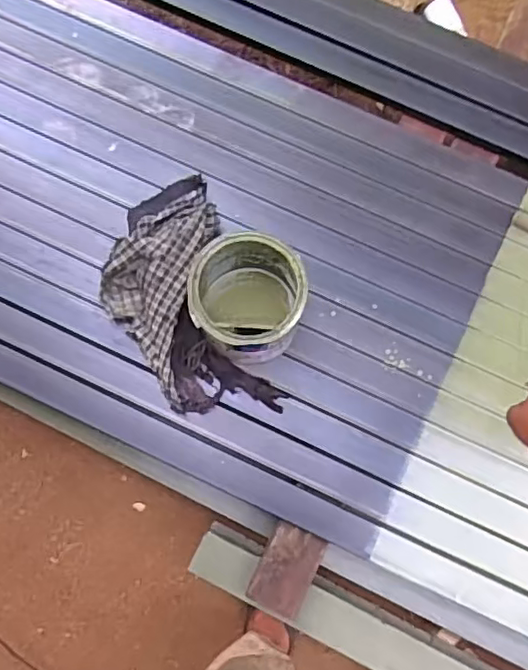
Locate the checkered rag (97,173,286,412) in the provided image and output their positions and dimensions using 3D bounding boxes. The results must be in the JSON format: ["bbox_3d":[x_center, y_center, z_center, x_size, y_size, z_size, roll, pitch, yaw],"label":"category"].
[{"bbox_3d":[-0.133,-0.050,0.993,0.233,0.067,0.422,-24,79,-5],"label":"checkered rag"}]

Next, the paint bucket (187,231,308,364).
[{"bbox_3d":[-0.020,-0.046,0.930,0.155,0.192,0.162,1,80,-3],"label":"paint bucket"}]

